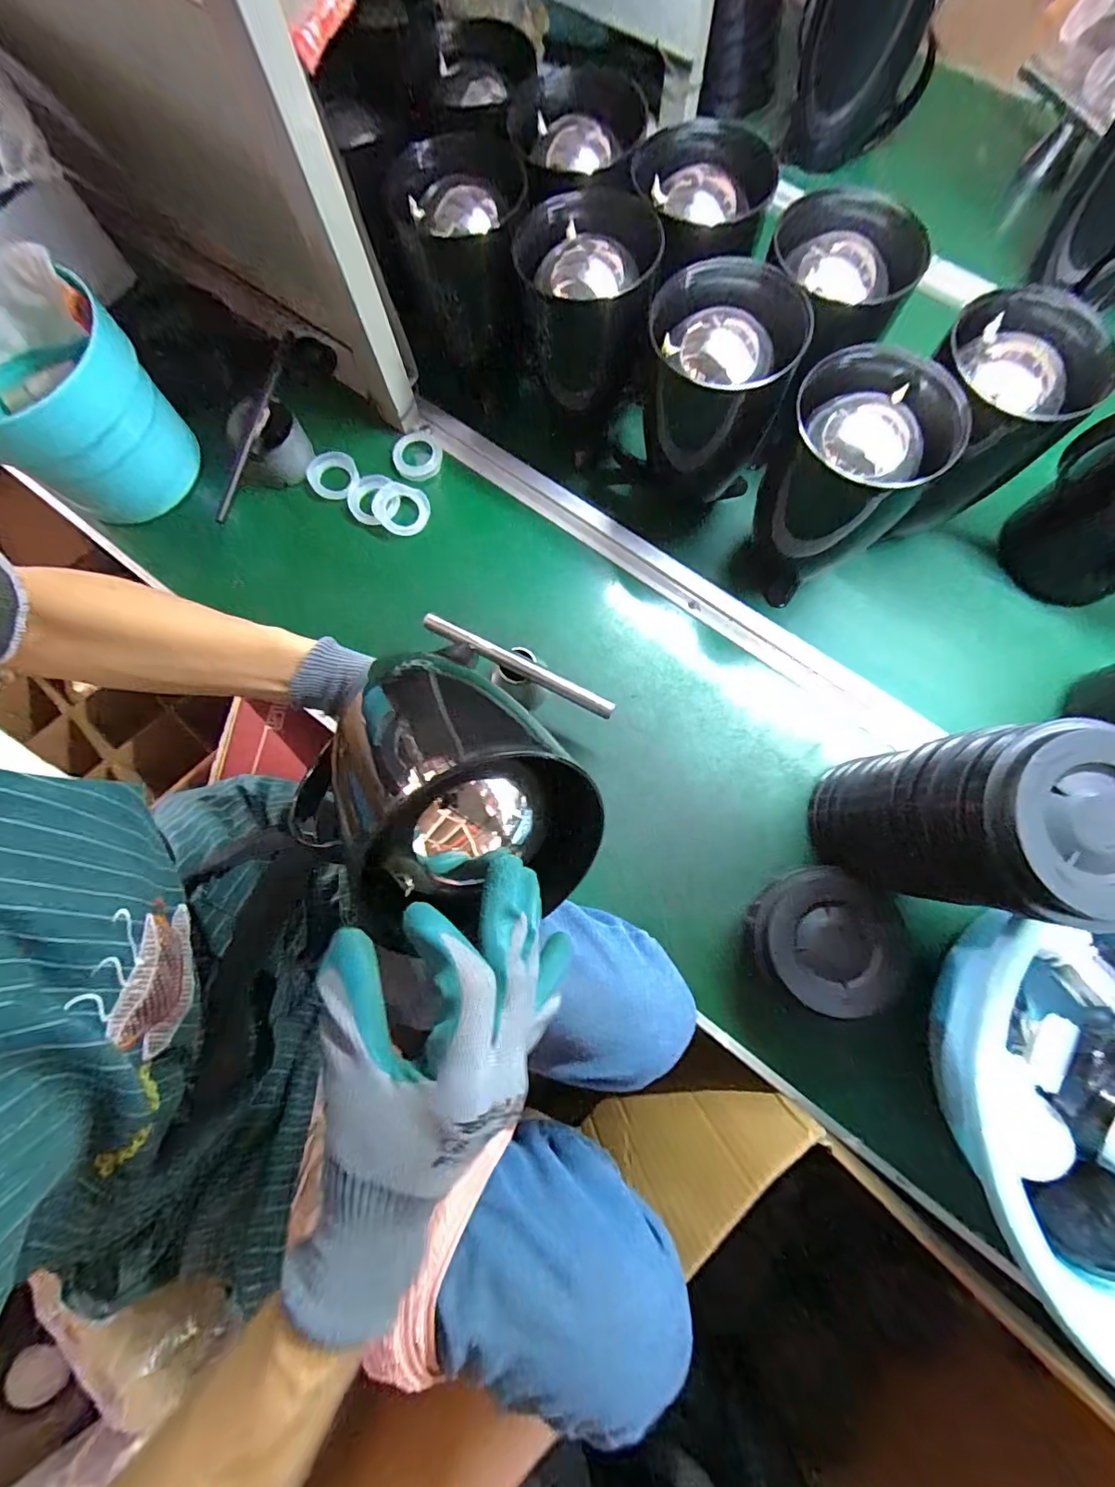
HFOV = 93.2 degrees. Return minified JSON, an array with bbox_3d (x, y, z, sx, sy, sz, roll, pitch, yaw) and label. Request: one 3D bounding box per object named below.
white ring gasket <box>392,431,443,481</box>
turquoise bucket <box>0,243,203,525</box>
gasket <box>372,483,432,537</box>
[{"bbox_3d":[-0.164,-0.337,0.620,0.057,0.007,0.062,0,76,1],"label":"white ring gasket"},{"bbox_3d":[-0.519,-0.357,0.563,0.160,0.156,0.171,0,76,1],"label":"turquoise bucket"},{"bbox_3d":[-0.176,-0.266,0.601,0.061,0.020,0.054,-12,97,-17],"label":"gasket"}]

